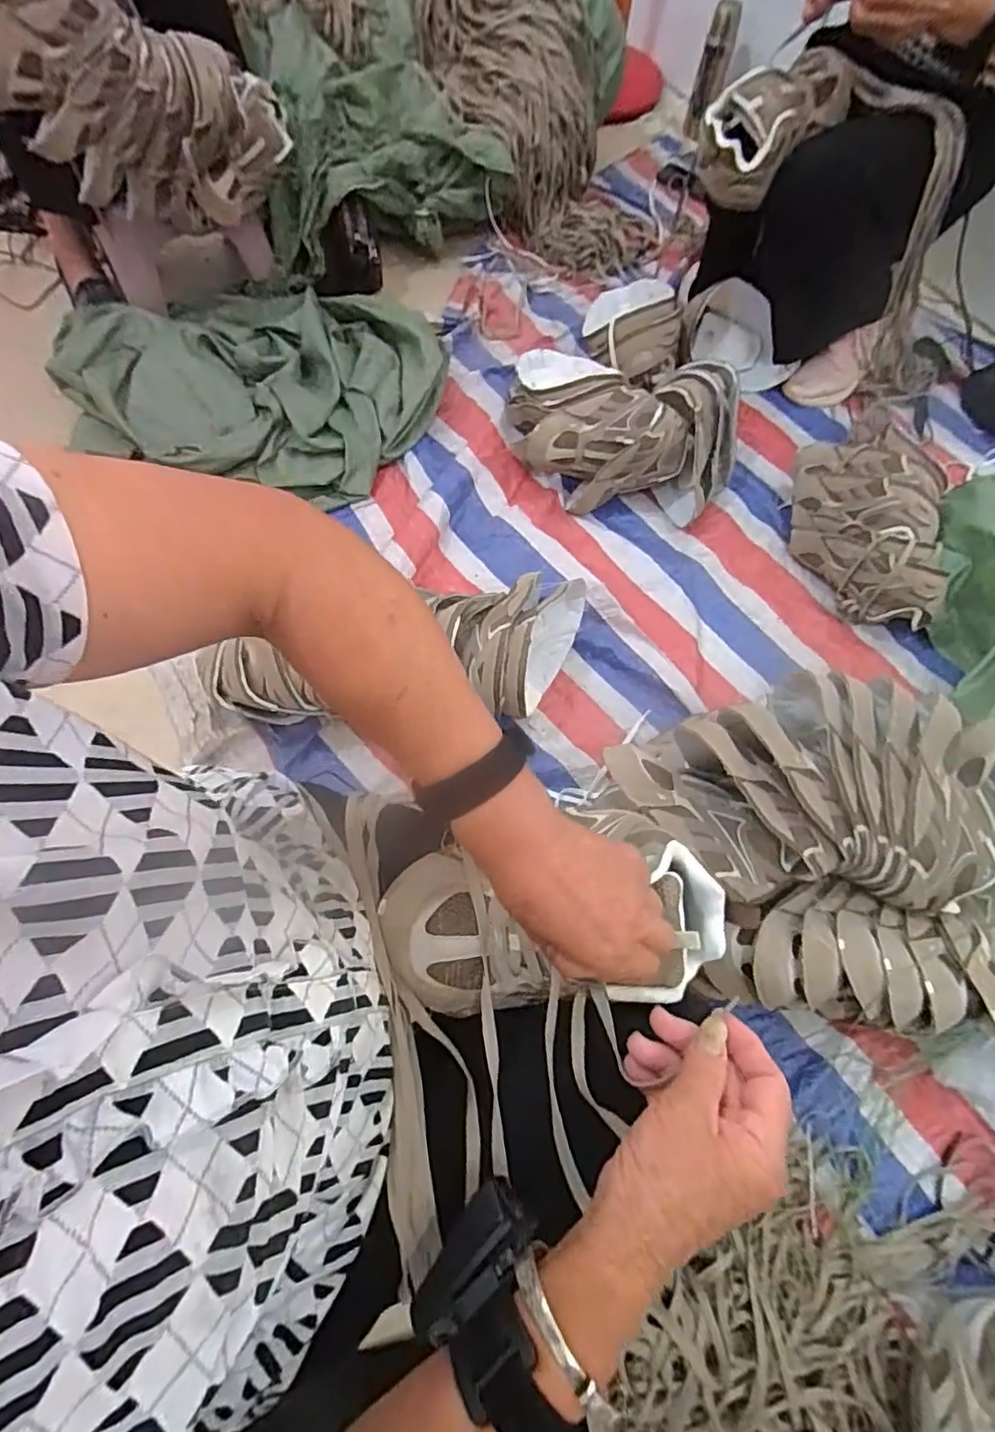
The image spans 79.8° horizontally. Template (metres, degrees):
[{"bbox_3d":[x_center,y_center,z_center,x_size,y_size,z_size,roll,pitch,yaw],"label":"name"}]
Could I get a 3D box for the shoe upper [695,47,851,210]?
[{"bbox_3d":[0.414,-0.898,0.910,0.137,0.117,0.235,43,72,14],"label":"shoe upper"}]

